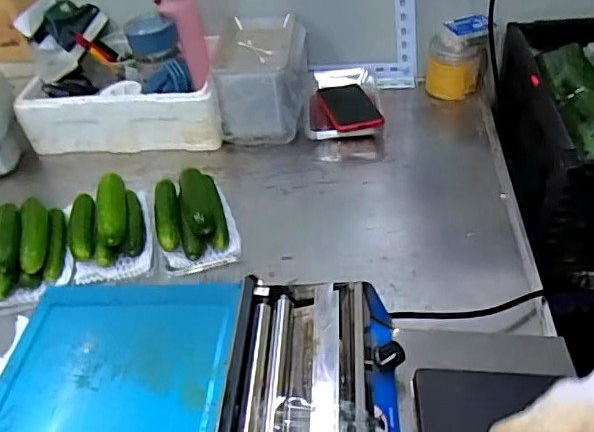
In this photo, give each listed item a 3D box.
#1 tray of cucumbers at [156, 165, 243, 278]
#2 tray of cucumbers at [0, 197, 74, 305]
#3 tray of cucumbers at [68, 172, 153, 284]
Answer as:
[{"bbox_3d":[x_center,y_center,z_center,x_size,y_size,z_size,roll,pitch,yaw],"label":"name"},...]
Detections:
[{"bbox_3d":[-0.139,-0.002,0.759,0.101,0.059,0.160,-14,41,-8],"label":"tray of cucumbers"},{"bbox_3d":[-0.350,0.045,0.730,0.110,0.066,0.139,-20,42,-14],"label":"tray of cucumbers"},{"bbox_3d":[-0.252,0.005,0.758,0.107,0.064,0.180,-16,41,-9],"label":"tray of cucumbers"}]

